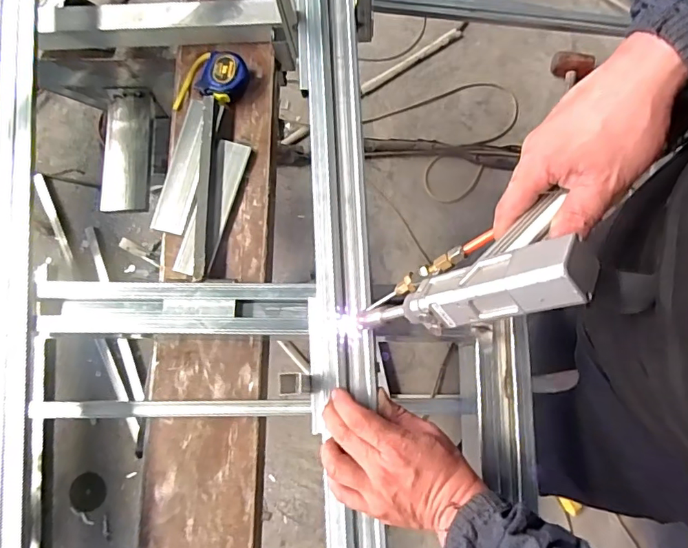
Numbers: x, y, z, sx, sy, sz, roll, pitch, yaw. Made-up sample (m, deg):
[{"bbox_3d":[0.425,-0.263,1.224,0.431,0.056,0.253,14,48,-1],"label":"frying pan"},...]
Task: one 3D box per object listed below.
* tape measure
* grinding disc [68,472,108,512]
[{"bbox_3d":[-0.195,-0.284,0.710,0.115,0.044,0.083,0,78,1],"label":"tape measure"},{"bbox_3d":[-0.656,0.560,1.256,0.086,0.005,0.093,2,78,-10],"label":"grinding disc"}]

